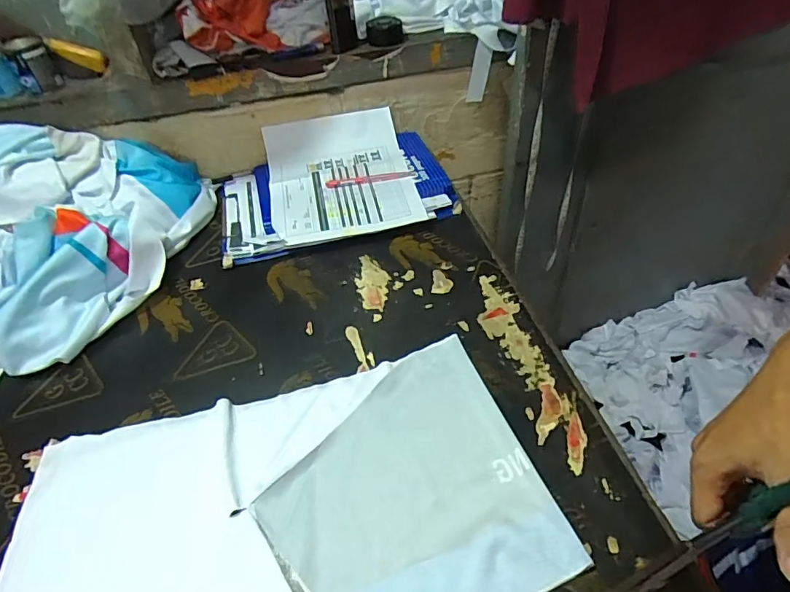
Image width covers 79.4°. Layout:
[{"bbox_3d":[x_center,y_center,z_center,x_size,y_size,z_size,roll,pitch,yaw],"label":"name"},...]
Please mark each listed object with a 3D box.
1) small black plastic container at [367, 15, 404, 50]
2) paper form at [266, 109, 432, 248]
[{"bbox_3d":[-0.016,-0.412,0.741,0.055,0.031,0.052,-4,44,1],"label":"small black plastic container"},{"bbox_3d":[-0.085,-0.185,0.737,0.217,0.081,0.254,-11,44,-6],"label":"paper form"}]

